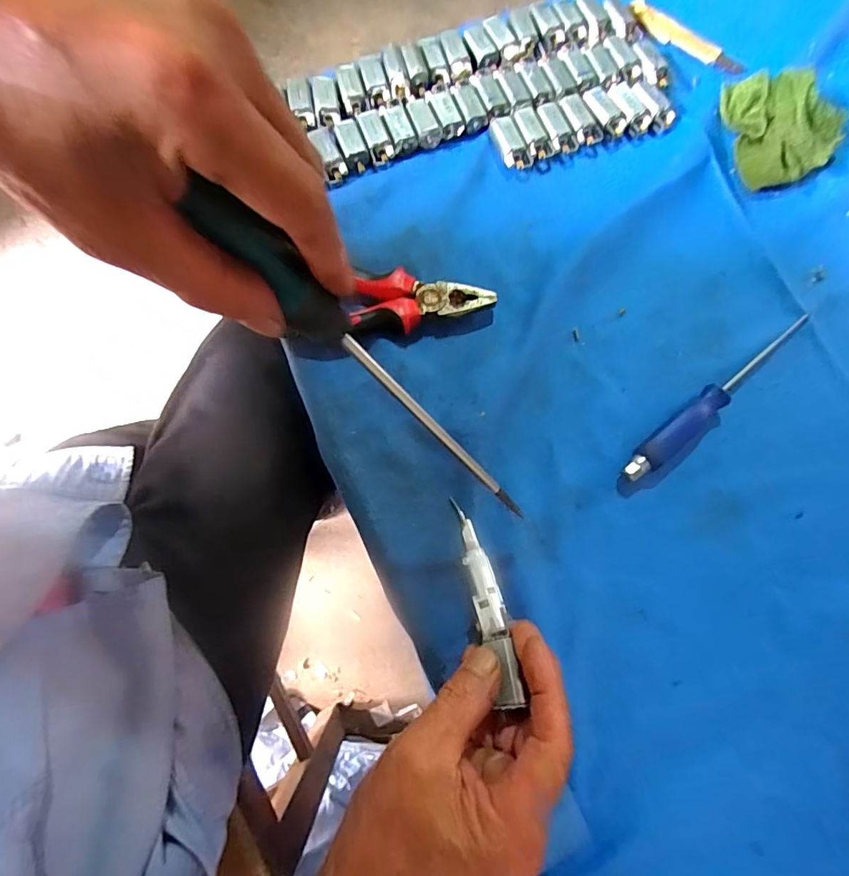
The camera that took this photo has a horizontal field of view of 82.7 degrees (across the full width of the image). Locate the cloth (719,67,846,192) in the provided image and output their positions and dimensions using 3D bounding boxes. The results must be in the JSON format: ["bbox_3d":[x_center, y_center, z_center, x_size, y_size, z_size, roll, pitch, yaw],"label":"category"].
[{"bbox_3d":[0.291,-0.255,0.385,0.080,0.037,0.098,-7,75,-4],"label":"cloth"}]

